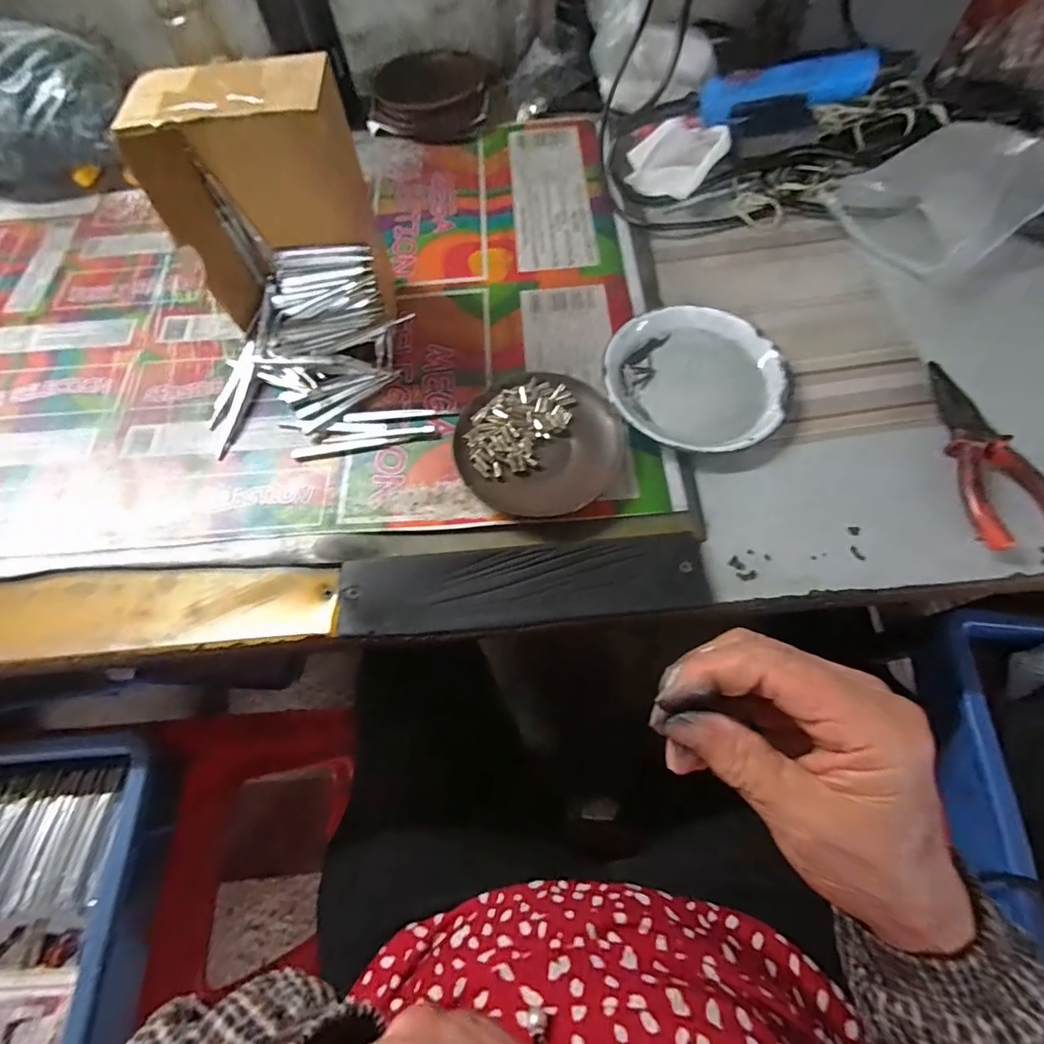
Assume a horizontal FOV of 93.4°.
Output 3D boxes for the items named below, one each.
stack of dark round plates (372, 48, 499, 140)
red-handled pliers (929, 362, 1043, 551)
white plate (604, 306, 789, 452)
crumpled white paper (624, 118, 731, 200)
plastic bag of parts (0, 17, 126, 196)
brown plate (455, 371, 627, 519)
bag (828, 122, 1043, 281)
[{"bbox_3d":[-0.092,-0.454,0.520,0.117,0.033,0.111,12,67,7],"label":"stack of dark round plates"},{"bbox_3d":[0.318,-0.049,0.336,0.052,0.017,0.141,1,66,3],"label":"red-handled pliers"},{"bbox_3d":[0.129,-0.107,0.370,0.127,0.015,0.129,-1,66,2],"label":"white plate"},{"bbox_3d":[0.141,-0.342,0.461,0.077,0.035,0.066,29,71,14],"label":"crumpled white paper"},{"bbox_3d":[-0.474,-0.403,0.456,0.129,0.141,0.162,41,74,18],"label":"plastic bag of parts"},{"bbox_3d":[0.013,-0.055,0.348,0.111,0.016,0.113,-1,66,2],"label":"brown plate"},{"bbox_3d":[0.367,-0.276,0.416,0.163,0.044,0.122,-25,68,-9],"label":"bag"}]

